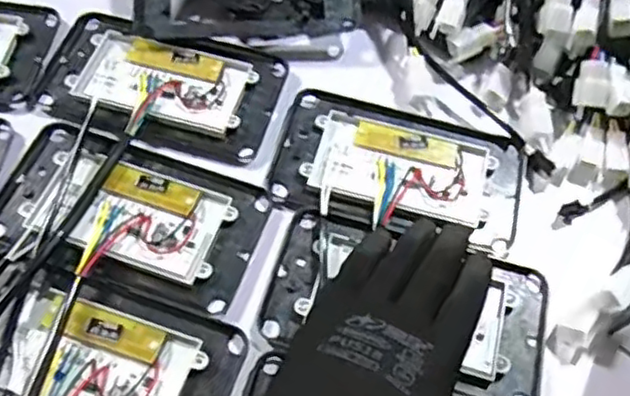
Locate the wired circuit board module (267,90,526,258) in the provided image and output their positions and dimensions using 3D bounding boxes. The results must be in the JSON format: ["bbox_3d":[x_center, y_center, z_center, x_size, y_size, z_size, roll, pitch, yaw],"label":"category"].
[{"bbox_3d":[0.056,-0.019,0.435,0.155,0.015,0.095,15,59,6],"label":"wired circuit board module"}]

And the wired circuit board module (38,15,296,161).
[{"bbox_3d":[-0.104,-0.080,0.458,0.157,0.017,0.092,14,59,5],"label":"wired circuit board module"}]

